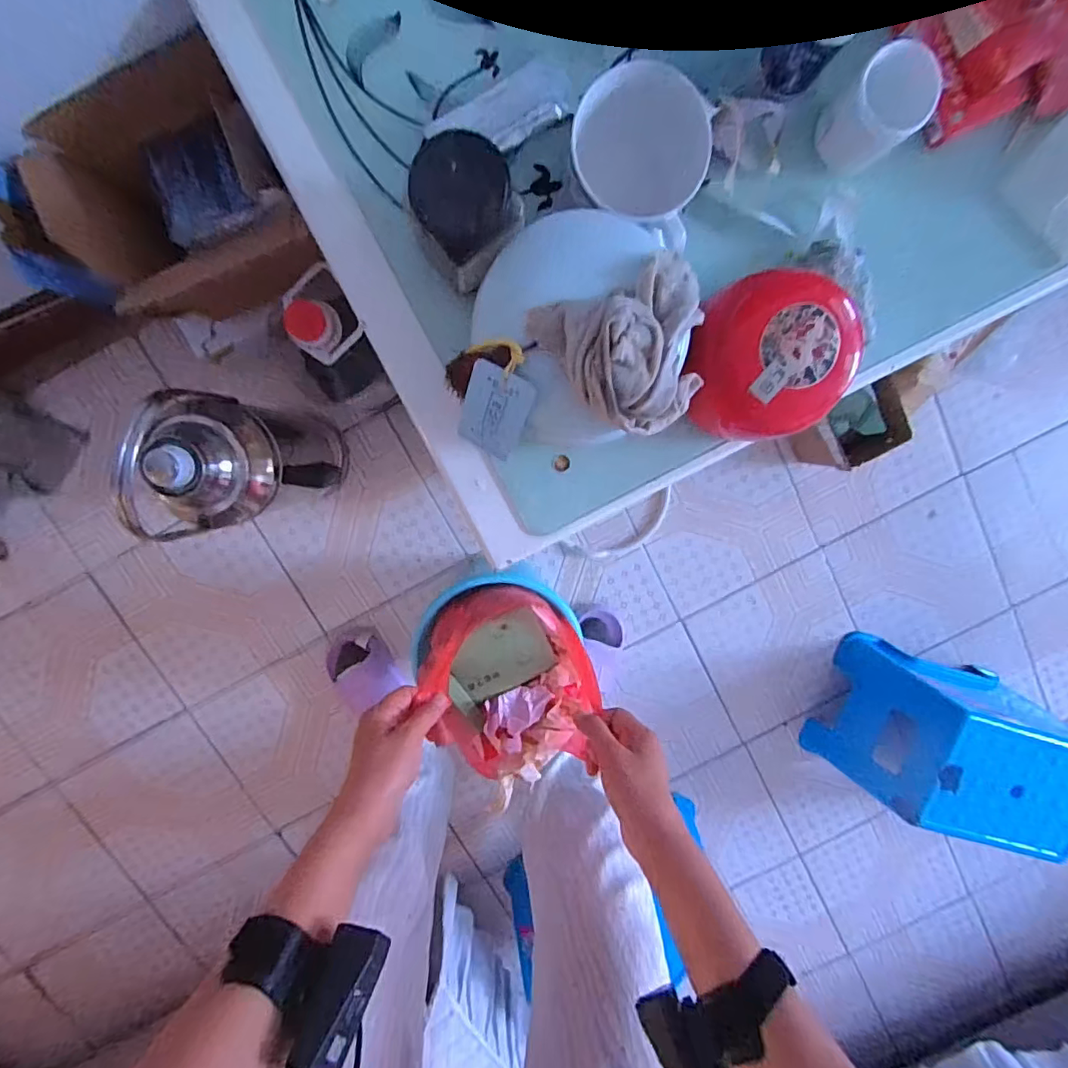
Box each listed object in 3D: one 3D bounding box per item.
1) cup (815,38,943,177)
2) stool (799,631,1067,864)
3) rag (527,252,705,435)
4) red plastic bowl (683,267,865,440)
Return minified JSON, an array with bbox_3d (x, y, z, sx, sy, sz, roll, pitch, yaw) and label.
[{"bbox_3d":[0.276,-0.342,0.430,0.067,0.063,0.062,-1,101,-3],"label":"cup"},{"bbox_3d":[0.732,0.370,0.937,0.317,0.275,0.251,17,98,-6],"label":"stool"},{"bbox_3d":[0.077,-0.130,0.375,0.132,0.059,0.112,-24,101,1],"label":"rag"},{"bbox_3d":[0.201,-0.151,0.447,0.127,0.097,0.131,-1,101,-3],"label":"red plastic bowl"}]

